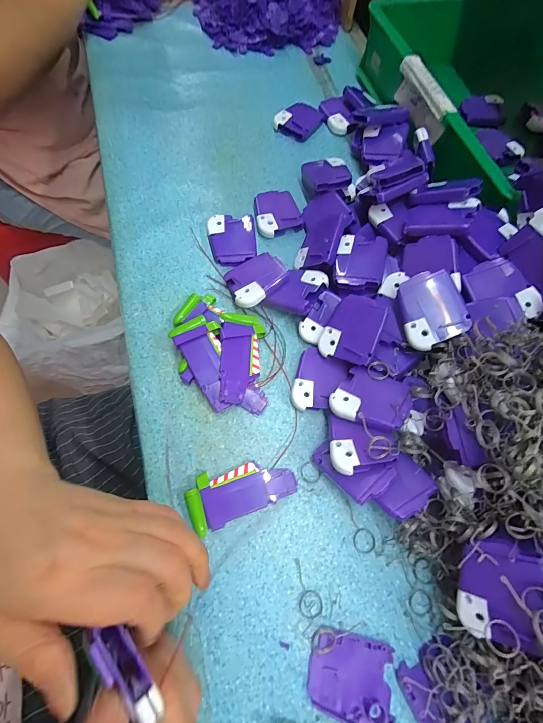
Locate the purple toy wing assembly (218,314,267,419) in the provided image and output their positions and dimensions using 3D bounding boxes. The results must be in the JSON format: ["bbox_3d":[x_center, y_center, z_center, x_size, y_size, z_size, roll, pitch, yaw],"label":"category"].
[{"bbox_3d":[-0.027,0.001,0.318,0.041,0.022,0.094,-2,70,-3],"label":"purple toy wing assembly"}]

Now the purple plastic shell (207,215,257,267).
[{"bbox_3d":[-0.043,-0.133,0.368,0.050,0.019,0.058,-6,70,-5],"label":"purple plastic shell"}]

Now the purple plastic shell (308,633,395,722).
[{"bbox_3d":[0.058,0.230,0.242,0.060,0.007,0.051,13,70,2],"label":"purple plastic shell"}]

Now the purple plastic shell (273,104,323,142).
[{"bbox_3d":[0.038,-0.328,0.453,0.050,0.014,0.063,34,72,9],"label":"purple plastic shell"}]

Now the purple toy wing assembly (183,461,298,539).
[{"bbox_3d":[-0.025,0.108,0.283,0.088,0.013,0.042,-21,72,-10],"label":"purple toy wing assembly"}]

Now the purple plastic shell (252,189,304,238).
[{"bbox_3d":[0.005,-0.176,0.394,0.052,0.014,0.061,-12,71,-7],"label":"purple plastic shell"}]

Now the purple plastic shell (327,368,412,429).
[{"bbox_3d":[0.086,0.032,0.289,0.061,0.008,0.049,21,64,24],"label":"purple plastic shell"}]

